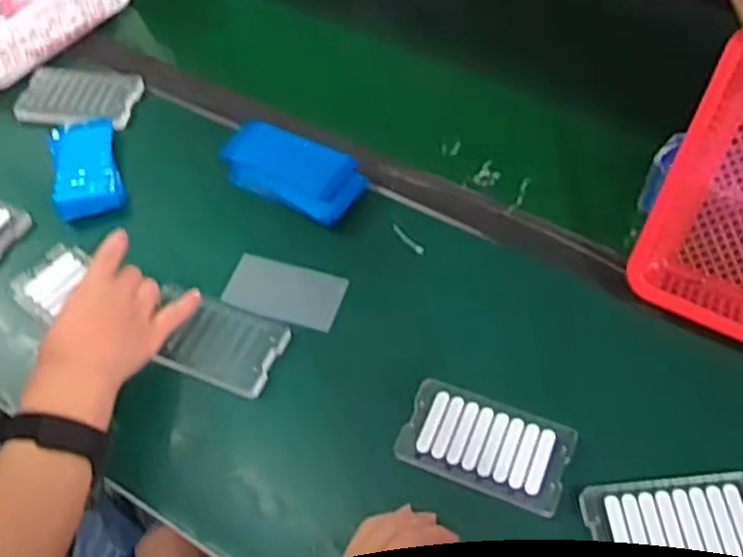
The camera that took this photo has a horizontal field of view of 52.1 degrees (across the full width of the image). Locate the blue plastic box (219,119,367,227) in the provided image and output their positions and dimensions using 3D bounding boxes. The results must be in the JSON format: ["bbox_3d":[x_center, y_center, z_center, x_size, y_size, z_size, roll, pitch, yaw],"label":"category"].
[{"bbox_3d":[-0.077,-0.104,0.725,0.142,0.027,0.070,28,61,20],"label":"blue plastic box"}]

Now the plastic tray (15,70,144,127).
[{"bbox_3d":[-0.311,-0.193,0.811,0.127,0.012,0.077,7,56,8],"label":"plastic tray"}]

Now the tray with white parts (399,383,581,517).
[{"bbox_3d":[0.087,0.125,0.576,0.122,0.011,0.071,18,58,15],"label":"tray with white parts"}]

